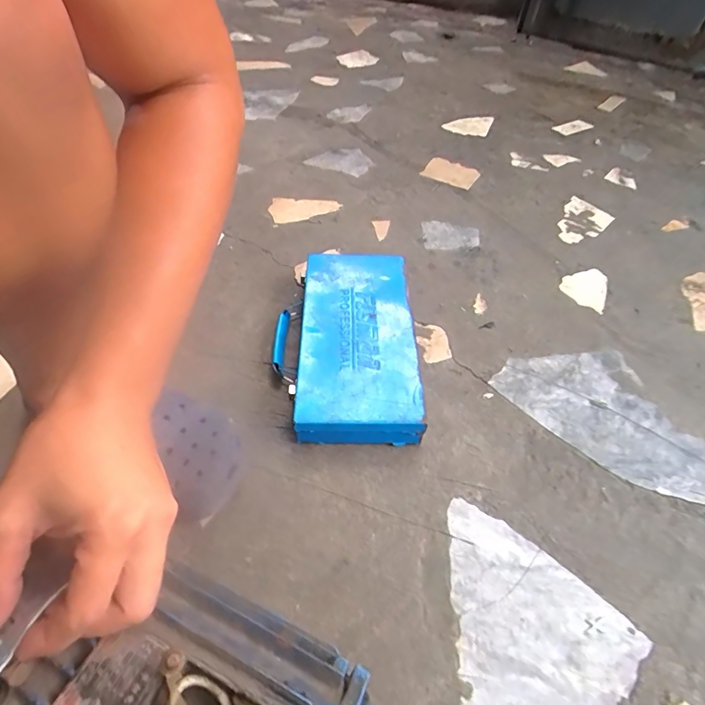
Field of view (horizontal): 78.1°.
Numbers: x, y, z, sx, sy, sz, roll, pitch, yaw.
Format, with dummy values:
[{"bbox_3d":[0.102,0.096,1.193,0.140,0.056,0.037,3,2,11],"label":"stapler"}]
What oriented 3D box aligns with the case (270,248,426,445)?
[{"bbox_3d":[-0.011,-0.021,0.595,0.181,0.053,0.302,2,50,-2],"label":"case"}]

